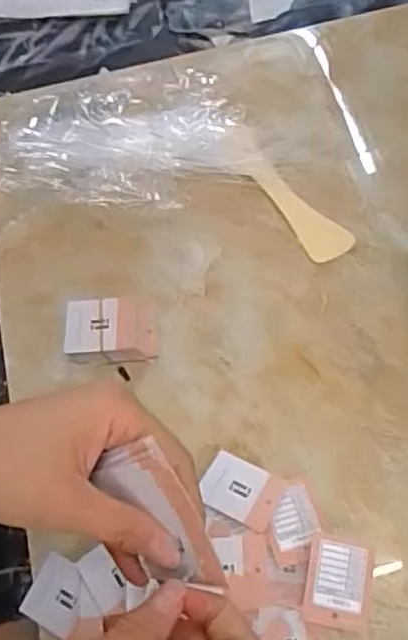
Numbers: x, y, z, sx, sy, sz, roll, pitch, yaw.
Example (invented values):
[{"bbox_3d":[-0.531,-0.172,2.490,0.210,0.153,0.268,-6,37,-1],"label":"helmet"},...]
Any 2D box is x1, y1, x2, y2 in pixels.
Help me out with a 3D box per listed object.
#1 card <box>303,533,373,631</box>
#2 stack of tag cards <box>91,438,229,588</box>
[{"bbox_3d":[0.079,0.154,0.382,0.038,0.008,0.049,12,73,3],"label":"card"},{"bbox_3d":[-0.020,0.087,0.285,0.043,0.007,0.068,-26,90,35],"label":"stack of tag cards"}]

